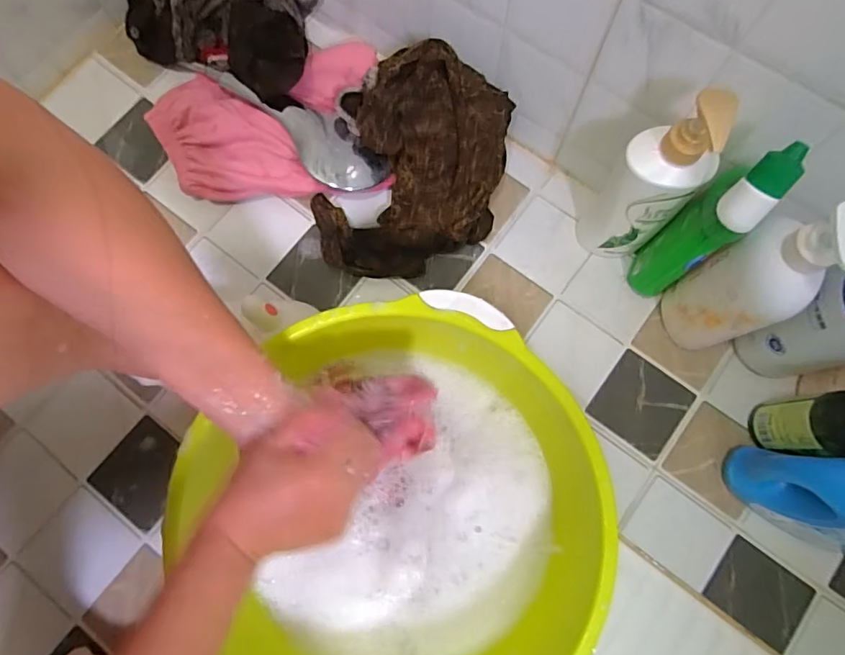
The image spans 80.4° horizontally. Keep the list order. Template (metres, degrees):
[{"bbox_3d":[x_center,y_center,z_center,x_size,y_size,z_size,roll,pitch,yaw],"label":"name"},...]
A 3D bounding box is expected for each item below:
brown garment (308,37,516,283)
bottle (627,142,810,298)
[{"bbox_3d":[-0.015,-0.192,0.581,0.212,0.119,0.256,12,76,3],"label":"brown garment"},{"bbox_3d":[0.264,-0.090,0.482,0.052,0.233,0.051,0,74,1],"label":"bottle"}]

